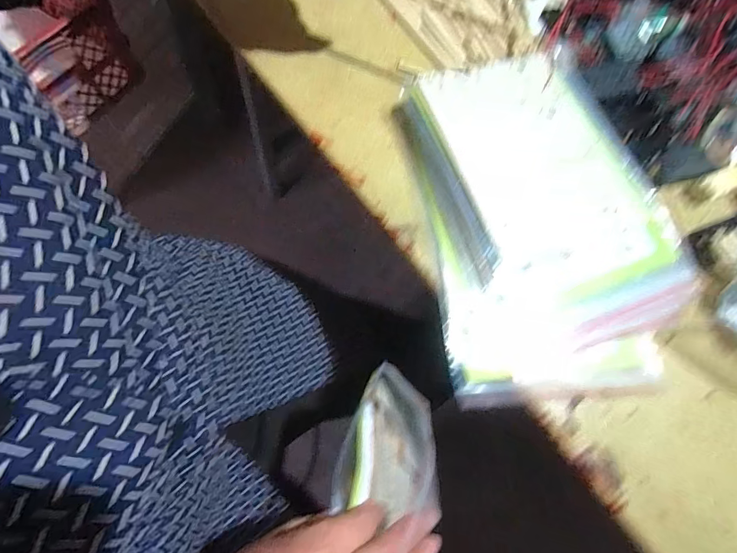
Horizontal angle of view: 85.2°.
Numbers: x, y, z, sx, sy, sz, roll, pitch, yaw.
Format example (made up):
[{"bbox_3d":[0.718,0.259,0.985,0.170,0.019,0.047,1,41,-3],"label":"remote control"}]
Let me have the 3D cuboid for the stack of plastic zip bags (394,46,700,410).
[{"bbox_3d":[0.139,-0.055,0.316,0.188,0.033,0.278,-6,71,-8],"label":"stack of plastic zip bags"}]

